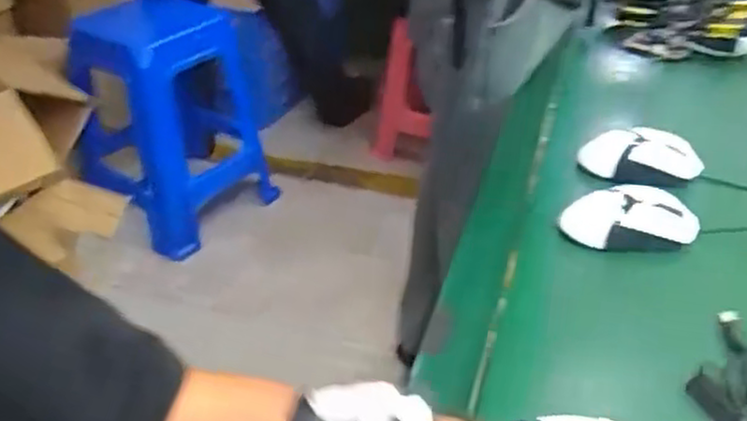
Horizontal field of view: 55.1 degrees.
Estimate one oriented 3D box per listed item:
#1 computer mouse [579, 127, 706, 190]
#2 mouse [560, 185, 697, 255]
[{"bbox_3d":[0.289,-0.055,0.779,0.126,0.046,0.062,11,38,16],"label":"computer mouse"},{"bbox_3d":[0.244,0.011,0.685,0.122,0.047,0.062,6,37,10],"label":"mouse"}]

